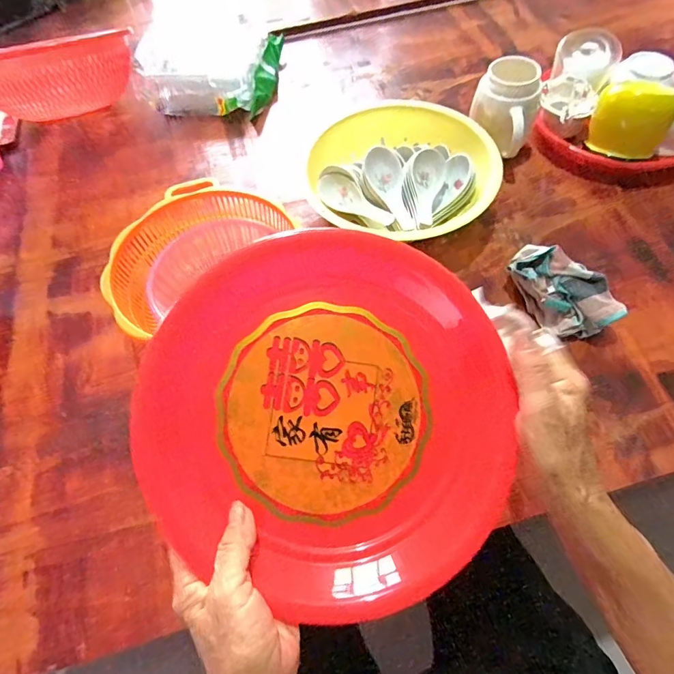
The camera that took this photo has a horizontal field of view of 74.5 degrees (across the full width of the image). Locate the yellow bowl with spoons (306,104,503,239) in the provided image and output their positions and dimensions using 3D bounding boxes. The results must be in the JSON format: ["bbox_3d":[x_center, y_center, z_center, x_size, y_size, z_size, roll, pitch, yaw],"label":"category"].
[{"bbox_3d":[0.079,-0.212,0.596,0.253,0.067,0.225,16,63,13],"label":"yellow bowl with spoons"}]

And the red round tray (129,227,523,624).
[{"bbox_3d":[-0.003,0.052,0.315,0.255,0.026,0.244,0,83,-3],"label":"red round tray"}]

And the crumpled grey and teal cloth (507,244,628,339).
[{"bbox_3d":[0.251,-0.056,0.504,0.067,0.051,0.128,-24,62,-9],"label":"crumpled grey and teal cloth"}]

